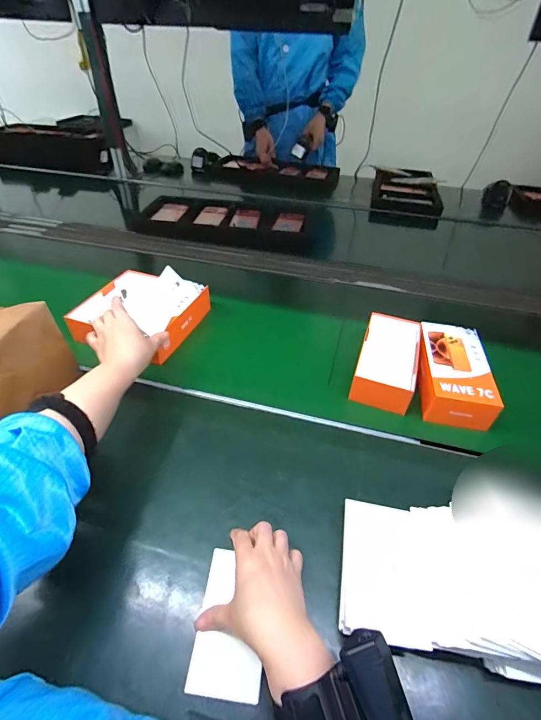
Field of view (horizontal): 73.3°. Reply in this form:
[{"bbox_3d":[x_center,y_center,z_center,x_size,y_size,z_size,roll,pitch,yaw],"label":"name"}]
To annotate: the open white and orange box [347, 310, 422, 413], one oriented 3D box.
[{"bbox_3d":[0.191,0.000,0.597,0.084,0.054,0.173,16,44,14],"label":"open white and orange box"}]

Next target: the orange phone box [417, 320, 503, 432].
[{"bbox_3d":[0.284,0.017,0.578,0.102,0.051,0.178,11,43,9],"label":"orange phone box"}]

